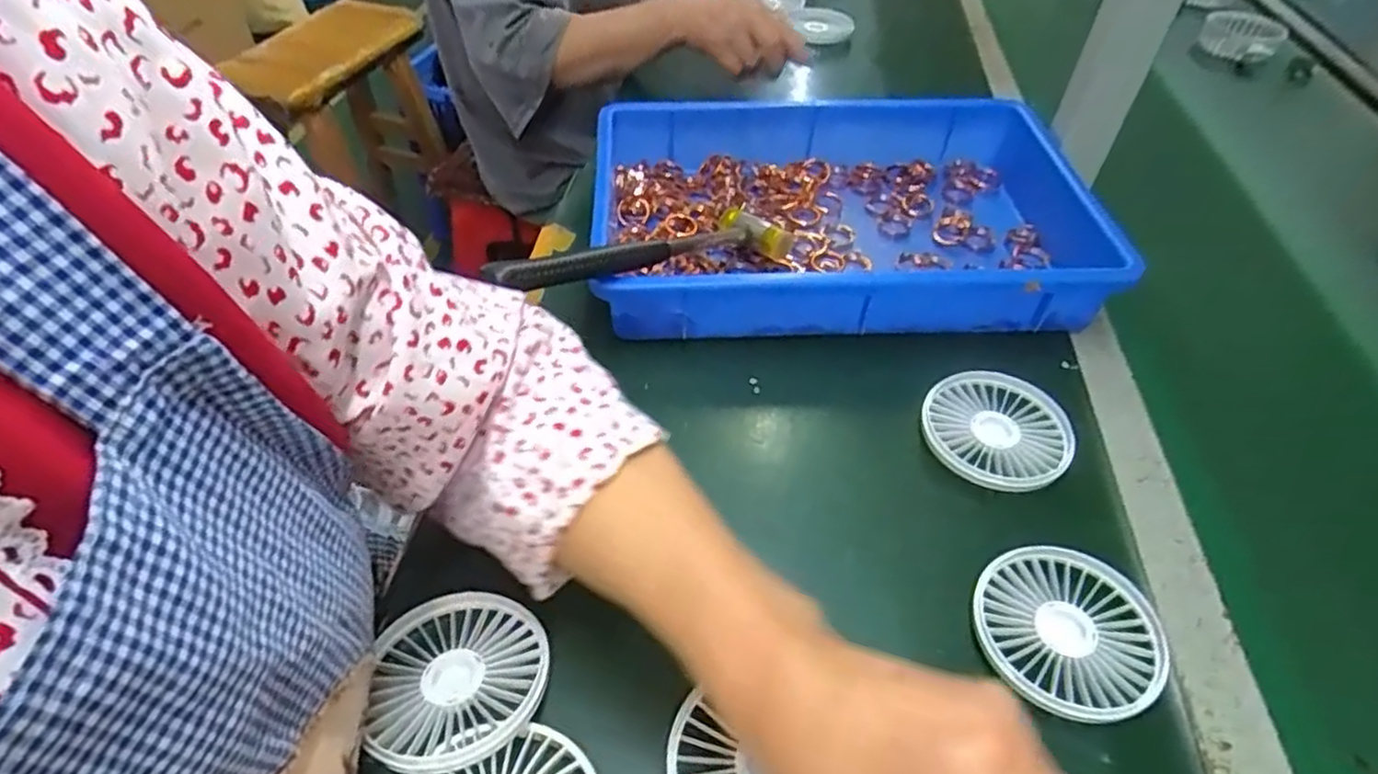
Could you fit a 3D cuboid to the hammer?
[{"bbox_3d":[-0.029,-0.091,0.495,0.229,0.030,0.055,-18,46,-36],"label":"hammer"}]

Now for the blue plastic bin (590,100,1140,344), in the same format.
[{"bbox_3d":[0.122,-0.136,0.575,0.371,0.068,0.242,-1,47,-3],"label":"blue plastic bin"}]

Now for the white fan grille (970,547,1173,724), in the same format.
[{"bbox_3d":[0.193,0.125,0.369,0.088,0.016,0.087,-3,46,-1],"label":"white fan grille"}]

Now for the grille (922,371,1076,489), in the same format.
[{"bbox_3d":[0.191,0.026,0.456,0.086,0.018,0.087,-1,46,1],"label":"grille"}]

